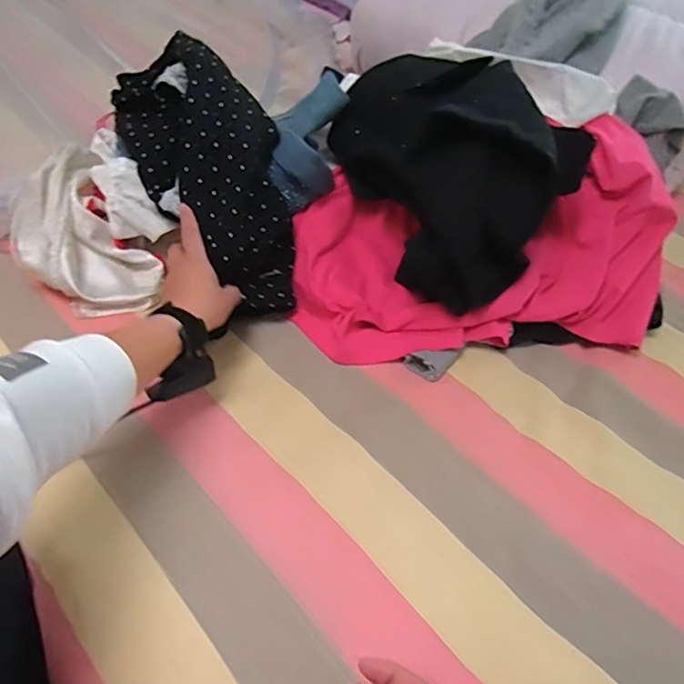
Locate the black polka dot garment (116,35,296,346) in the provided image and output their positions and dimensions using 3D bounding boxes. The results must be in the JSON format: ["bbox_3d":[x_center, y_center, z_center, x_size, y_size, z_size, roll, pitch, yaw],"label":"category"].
[{"bbox_3d":[-0.168,-0.227,0.680,0.151,0.136,0.399,-25,79,-25],"label":"black polka dot garment"}]

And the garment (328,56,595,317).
[{"bbox_3d":[0.130,-0.225,0.685,0.194,0.200,0.330,-25,55,-25],"label":"garment"}]

